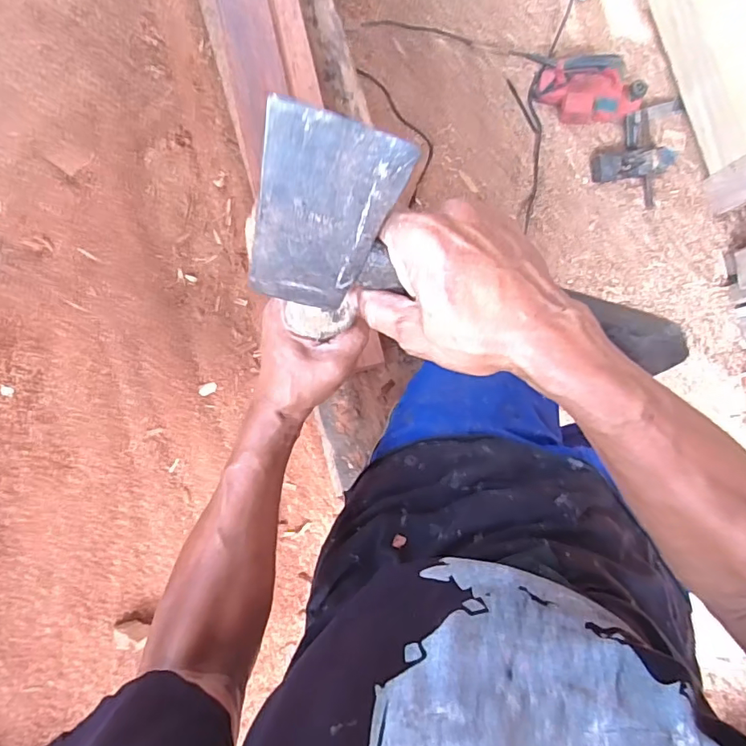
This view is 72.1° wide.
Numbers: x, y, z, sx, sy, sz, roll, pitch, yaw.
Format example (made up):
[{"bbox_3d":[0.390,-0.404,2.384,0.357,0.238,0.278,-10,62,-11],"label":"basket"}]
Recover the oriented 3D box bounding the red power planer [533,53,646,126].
[{"bbox_3d":[0.564,-0.722,1.313,0.272,0.122,0.117,10,84,-1],"label":"red power planer"}]

